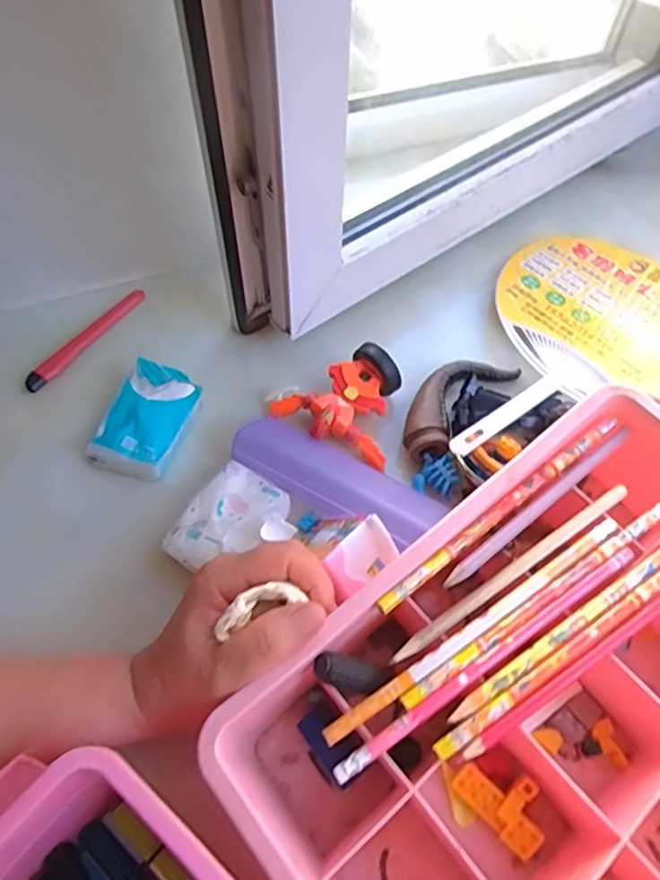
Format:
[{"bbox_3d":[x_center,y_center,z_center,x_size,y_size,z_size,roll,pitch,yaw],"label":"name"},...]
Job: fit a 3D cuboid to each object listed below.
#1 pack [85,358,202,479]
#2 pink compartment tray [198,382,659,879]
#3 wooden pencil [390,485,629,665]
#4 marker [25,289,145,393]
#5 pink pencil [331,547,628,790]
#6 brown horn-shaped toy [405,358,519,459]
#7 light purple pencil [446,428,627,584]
[{"bbox_3d":[-0.129,-0.015,0.414,0.056,0.021,0.083,21,62,11],"label":"pack"},{"bbox_3d":[0.129,0.145,0.300,0.304,0.088,0.231,-36,67,-18],"label":"pink compartment tray"},{"bbox_3d":[0.099,0.067,0.310,0.160,0.005,0.008,-31,65,-16],"label":"wooden pencil"},{"bbox_3d":[-0.190,-0.082,0.461,0.014,0.008,0.119,29,63,15],"label":"marker"},{"bbox_3d":[0.081,0.106,0.289,0.186,0.004,0.008,-30,65,-15],"label":"pink pencil"},{"bbox_3d":[0.092,-0.029,0.440,0.047,0.020,0.118,34,53,17],"label":"brown horn-shaped toy"},{"bbox_3d":[0.119,0.033,0.324,0.153,0.011,0.008,-35,67,-18],"label":"light purple pencil"}]

